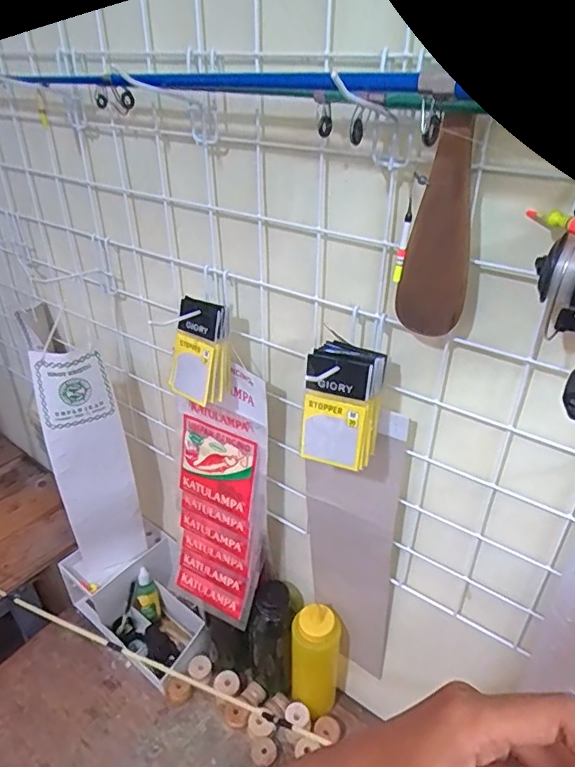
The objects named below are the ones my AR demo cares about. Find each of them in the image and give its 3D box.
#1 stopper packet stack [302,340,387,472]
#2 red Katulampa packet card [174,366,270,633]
[{"bbox_3d":[0.044,0.018,0.434,0.062,0.094,0.049,10,34,15],"label":"stopper packet stack"},{"bbox_3d":[-0.081,0.135,0.613,0.114,0.337,0.022,16,27,24],"label":"red Katulampa packet card"}]

